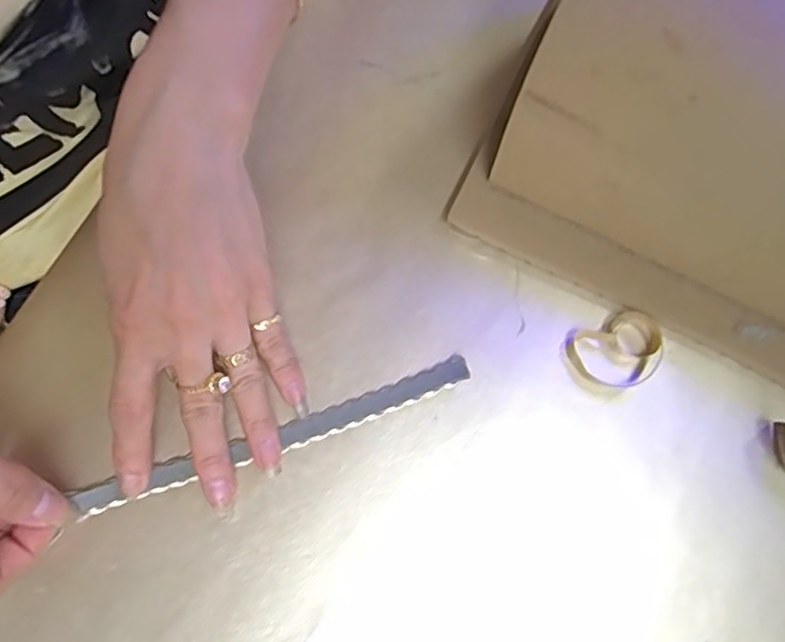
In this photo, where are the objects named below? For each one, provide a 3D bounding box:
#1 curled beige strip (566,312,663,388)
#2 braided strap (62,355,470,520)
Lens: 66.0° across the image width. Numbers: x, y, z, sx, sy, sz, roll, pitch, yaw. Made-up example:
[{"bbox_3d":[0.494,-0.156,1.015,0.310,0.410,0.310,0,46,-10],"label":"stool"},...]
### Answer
[{"bbox_3d":[0.107,0.015,0.289,0.042,0.008,0.033,-19,79,-5],"label":"curled beige strip"},{"bbox_3d":[-0.053,0.053,0.279,0.184,0.010,0.014,-19,79,-5],"label":"braided strap"}]

